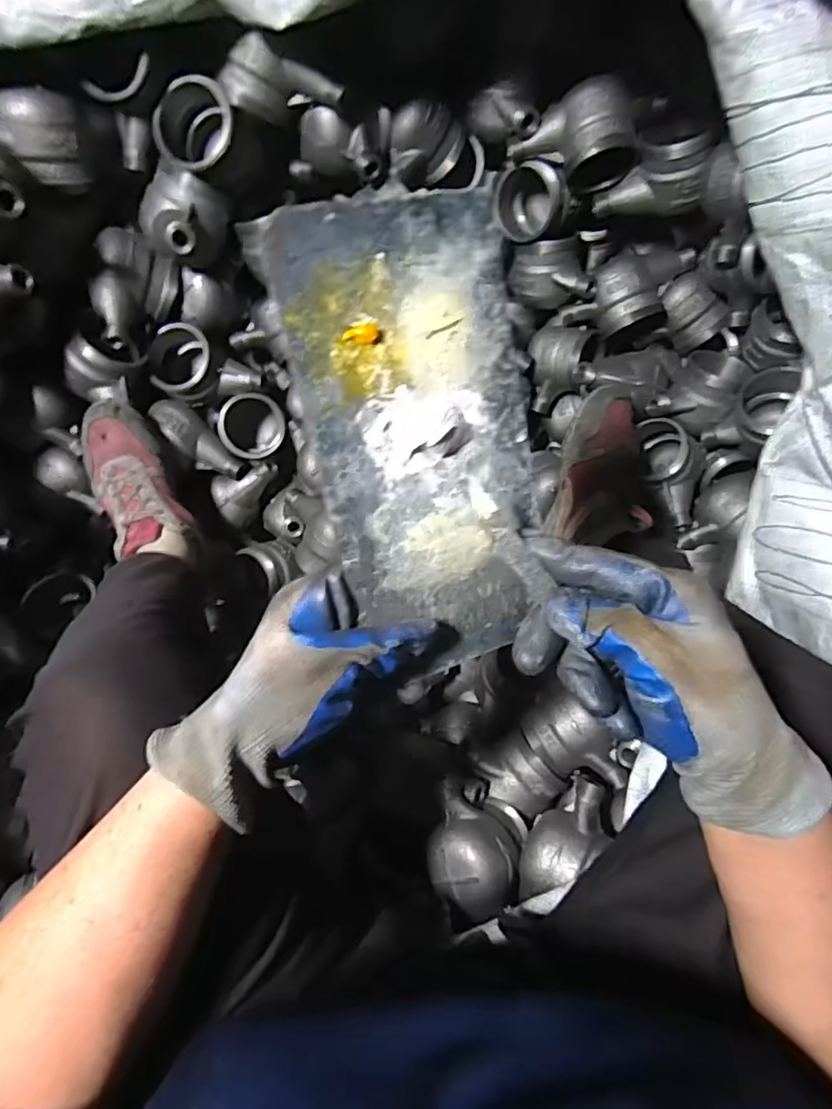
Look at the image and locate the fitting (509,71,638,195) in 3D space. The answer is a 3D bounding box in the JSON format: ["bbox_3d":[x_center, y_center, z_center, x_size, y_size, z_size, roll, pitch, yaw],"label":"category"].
[{"bbox_3d":[0.165,-0.433,0.603,0.125,0.077,0.068,-4,76,-2],"label":"fitting"}]

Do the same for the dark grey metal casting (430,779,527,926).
[{"bbox_3d":[0.056,0.275,0.535,0.084,0.059,0.107,17,76,4],"label":"dark grey metal casting"}]

